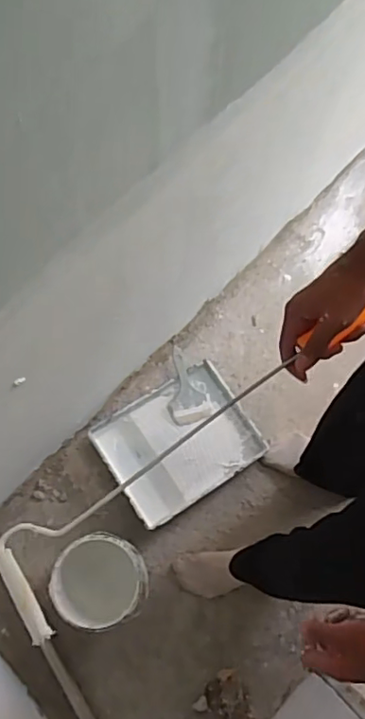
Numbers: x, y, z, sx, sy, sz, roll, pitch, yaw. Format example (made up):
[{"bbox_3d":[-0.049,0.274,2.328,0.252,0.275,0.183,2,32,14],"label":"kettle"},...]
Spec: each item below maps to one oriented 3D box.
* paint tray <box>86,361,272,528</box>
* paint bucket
[{"bbox_3d":[-0.009,0.201,1.447,0.351,0.061,0.286,-32,77,-9],"label":"paint tray"},{"bbox_3d":[-0.180,0.484,1.298,0.201,0.160,0.183,-18,75,-5],"label":"paint bucket"}]

